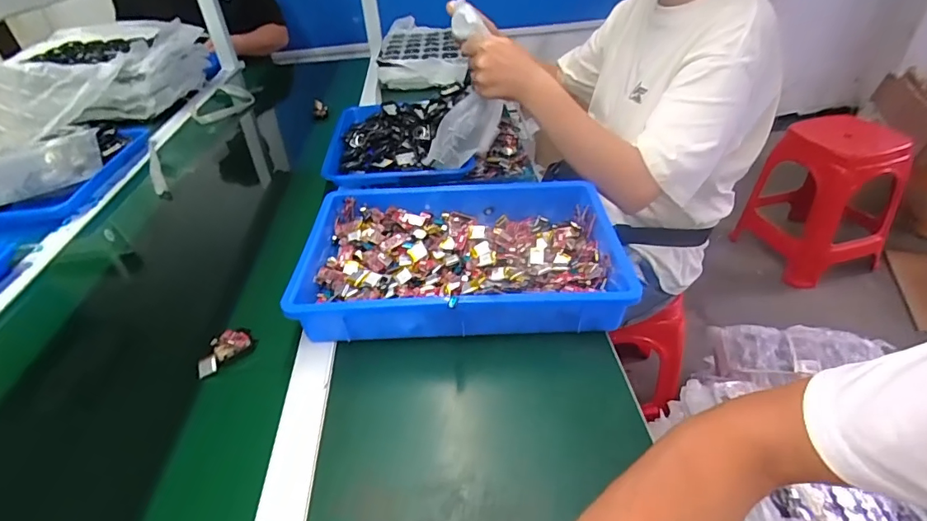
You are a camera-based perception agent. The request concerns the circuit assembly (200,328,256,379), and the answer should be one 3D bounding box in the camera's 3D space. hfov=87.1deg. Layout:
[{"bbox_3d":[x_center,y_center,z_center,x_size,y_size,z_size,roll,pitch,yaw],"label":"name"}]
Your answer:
[{"bbox_3d":[-0.264,0.099,0.536,0.032,0.016,0.065,23,48,33],"label":"circuit assembly"}]

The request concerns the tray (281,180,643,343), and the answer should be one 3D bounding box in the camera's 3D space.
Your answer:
[{"bbox_3d":[-0.005,-0.011,0.603,0.375,0.068,0.245,-5,39,3],"label":"tray"}]

